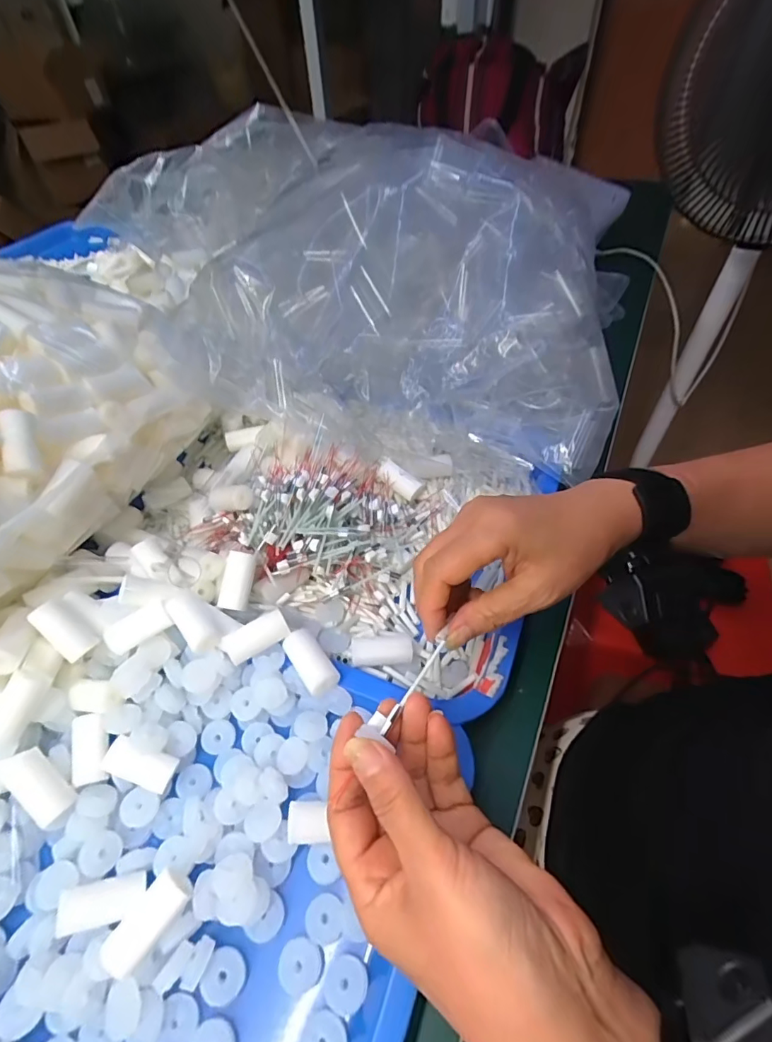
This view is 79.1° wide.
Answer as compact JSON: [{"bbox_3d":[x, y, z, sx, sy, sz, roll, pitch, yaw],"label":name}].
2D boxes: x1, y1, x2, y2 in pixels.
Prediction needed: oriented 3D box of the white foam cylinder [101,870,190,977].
[{"bbox_3d":[-0.117,0.199,0.233,0.022,0.023,0.042,31,58,26],"label":"white foam cylinder"}]

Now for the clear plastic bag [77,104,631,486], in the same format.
[{"bbox_3d":[-0.004,-0.238,0.454,0.439,0.193,0.318,7,51,9],"label":"clear plastic bag"}]

